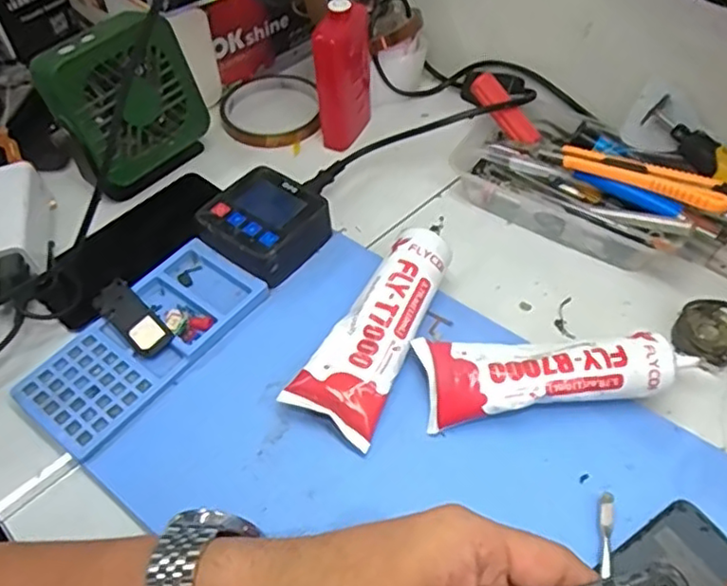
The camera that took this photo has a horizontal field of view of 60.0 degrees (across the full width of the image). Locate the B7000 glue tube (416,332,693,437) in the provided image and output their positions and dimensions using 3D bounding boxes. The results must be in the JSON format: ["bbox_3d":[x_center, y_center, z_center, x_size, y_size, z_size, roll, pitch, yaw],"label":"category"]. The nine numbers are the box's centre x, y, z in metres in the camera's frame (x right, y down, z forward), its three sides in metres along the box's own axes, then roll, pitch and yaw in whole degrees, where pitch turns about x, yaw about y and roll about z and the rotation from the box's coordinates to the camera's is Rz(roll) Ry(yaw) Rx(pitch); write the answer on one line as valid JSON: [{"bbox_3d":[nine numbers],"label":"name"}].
[{"bbox_3d":[0.107,0.044,0.359,0.145,0.035,0.048,-4,52,-2],"label":"B7000 glue tube"}]

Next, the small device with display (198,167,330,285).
[{"bbox_3d":[-0.071,-0.048,0.434,0.071,0.031,0.075,31,59,22],"label":"small device with display"}]

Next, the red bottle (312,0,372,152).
[{"bbox_3d":[-0.015,-0.175,0.494,0.034,0.107,0.055,8,53,7],"label":"red bottle"}]

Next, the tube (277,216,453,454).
[{"bbox_3d":[0.011,0.018,0.381,0.053,0.036,0.143,23,56,18],"label":"tube"}]

